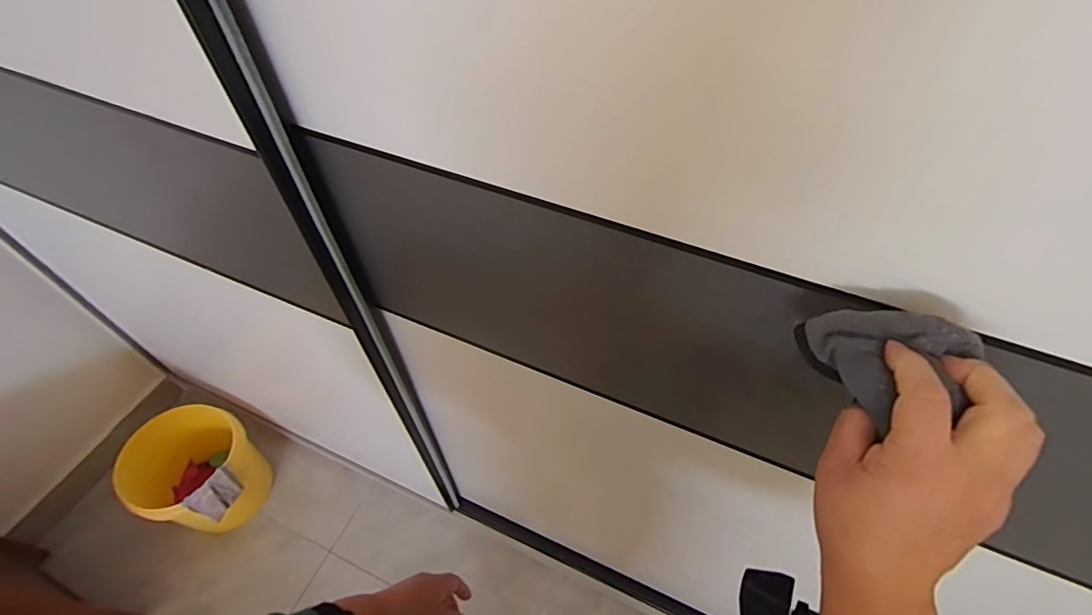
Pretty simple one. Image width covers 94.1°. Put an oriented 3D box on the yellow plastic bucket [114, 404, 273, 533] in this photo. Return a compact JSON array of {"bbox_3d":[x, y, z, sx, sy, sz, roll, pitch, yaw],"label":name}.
[{"bbox_3d":[-0.800,0.394,1.206,0.241,0.262,0.236,0,54,0],"label":"yellow plastic bucket"}]

